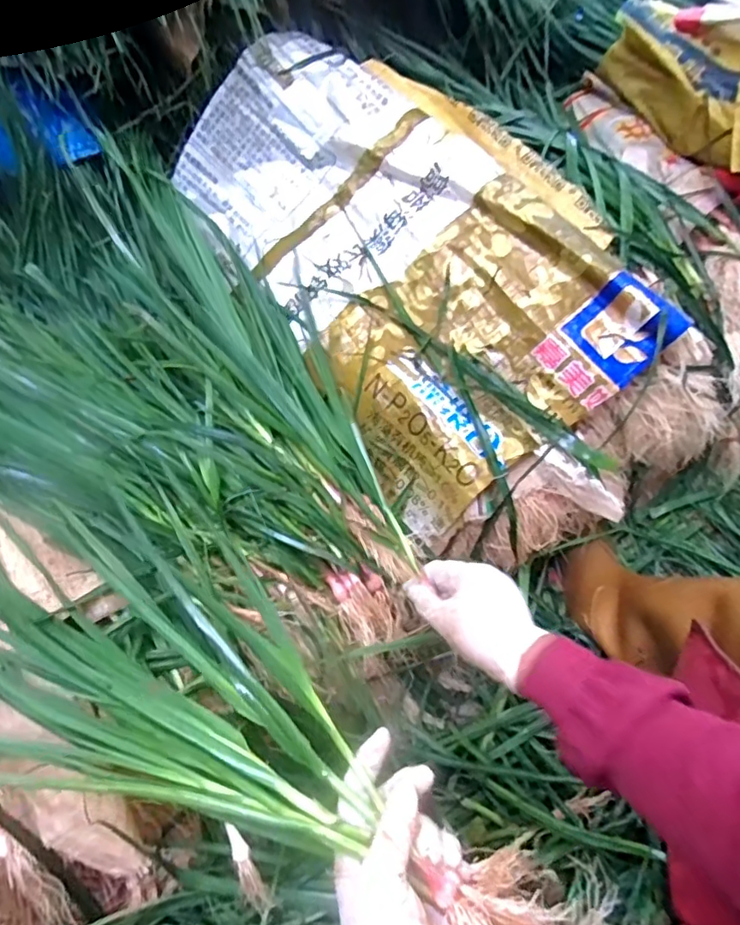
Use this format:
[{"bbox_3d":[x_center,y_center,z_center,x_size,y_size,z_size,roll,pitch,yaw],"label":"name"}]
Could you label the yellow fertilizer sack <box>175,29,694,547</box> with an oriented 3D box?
[{"bbox_3d":[0.056,-0.254,0.700,0.361,0.198,0.555,-30,65,-21],"label":"yellow fertilizer sack"}]

